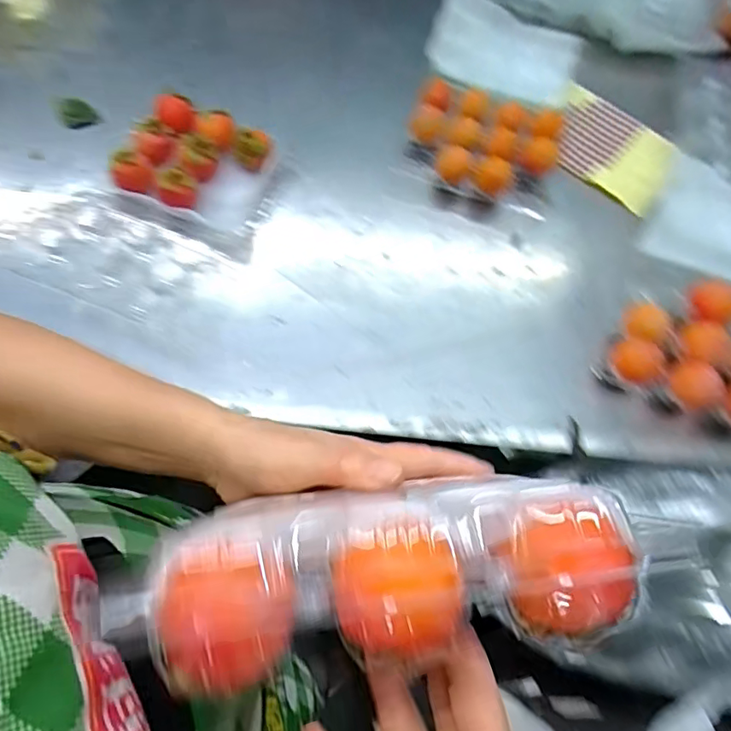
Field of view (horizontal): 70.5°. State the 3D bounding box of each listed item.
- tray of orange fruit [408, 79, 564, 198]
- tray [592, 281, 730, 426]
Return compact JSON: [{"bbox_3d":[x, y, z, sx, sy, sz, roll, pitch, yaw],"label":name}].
[{"bbox_3d":[0.144,-0.279,0.638,0.186,0.052,0.131,15,67,3],"label":"tray of orange fruit"},{"bbox_3d":[0.355,-0.024,0.544,0.169,0.059,0.146,24,68,7],"label":"tray"}]

